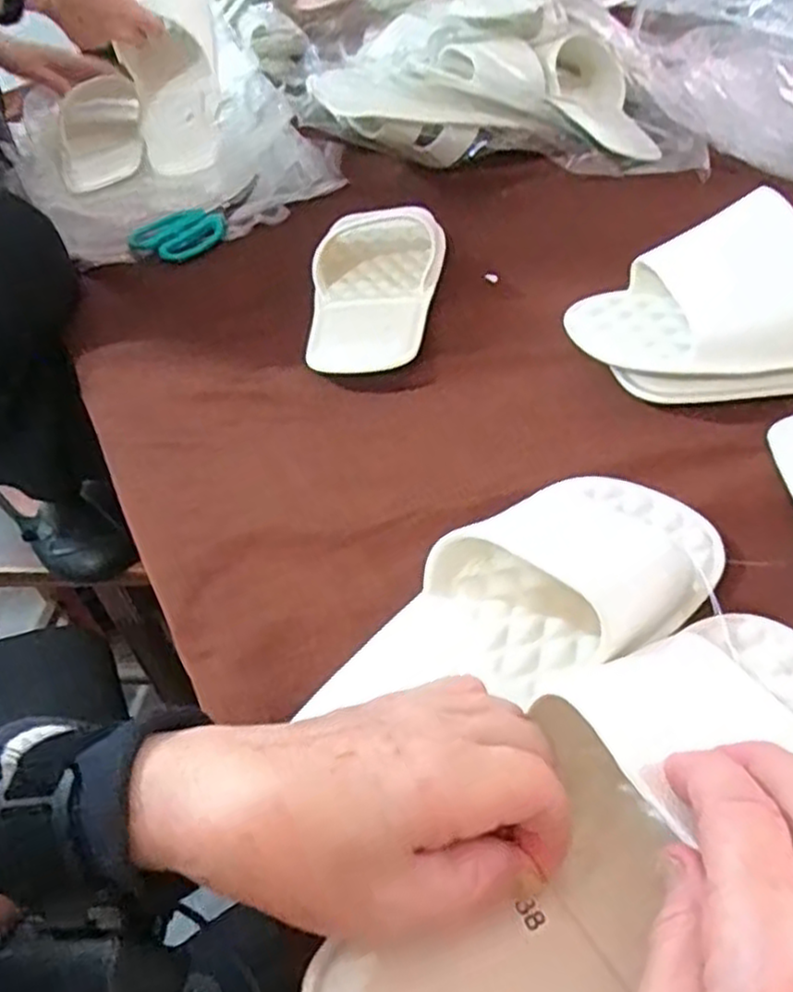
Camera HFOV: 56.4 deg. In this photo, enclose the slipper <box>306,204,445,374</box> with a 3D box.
[{"bbox_3d":[-0.016,-0.159,0.546,0.096,0.039,0.197,-3,43,7],"label":"slipper"}]

